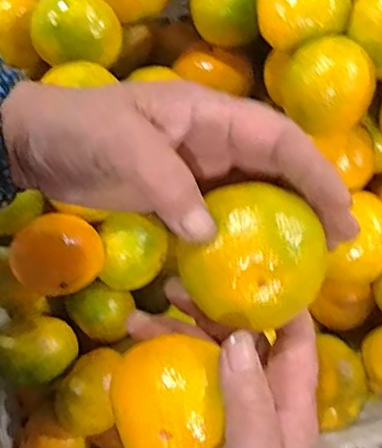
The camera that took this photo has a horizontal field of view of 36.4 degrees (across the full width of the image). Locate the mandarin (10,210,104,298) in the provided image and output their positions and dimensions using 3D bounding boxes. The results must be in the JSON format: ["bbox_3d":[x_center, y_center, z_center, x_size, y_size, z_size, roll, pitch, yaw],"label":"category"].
[{"bbox_3d":[-0.096,0.024,0.424,0.063,0.050,0.054,-38,81,-7],"label":"mandarin"}]

